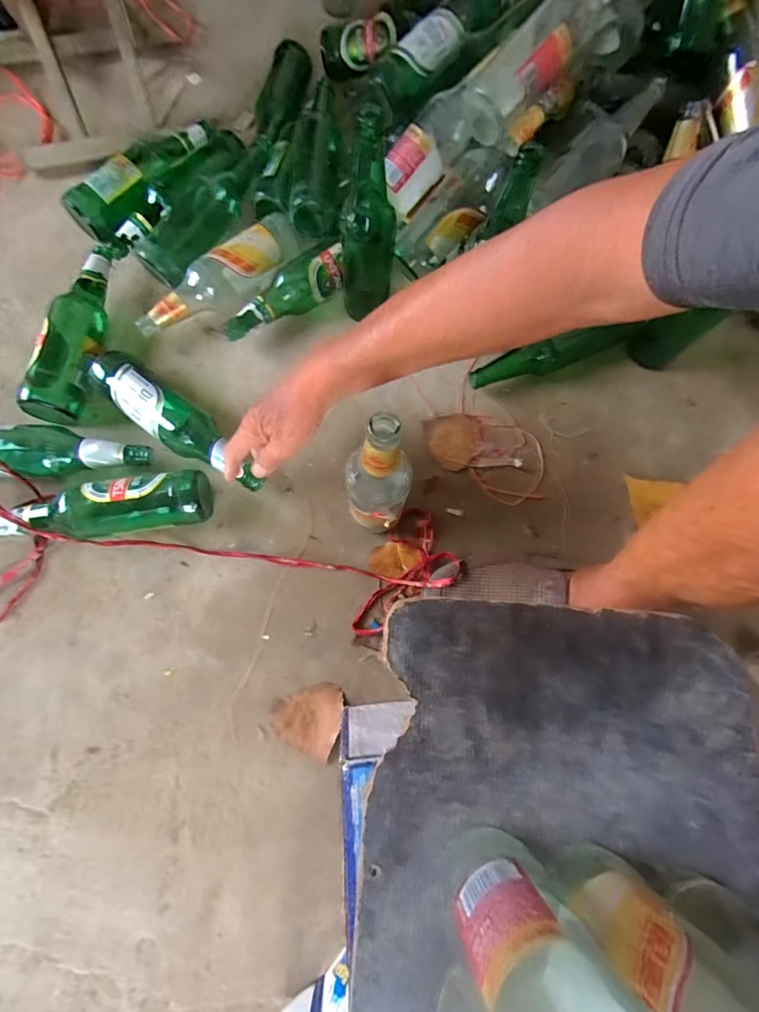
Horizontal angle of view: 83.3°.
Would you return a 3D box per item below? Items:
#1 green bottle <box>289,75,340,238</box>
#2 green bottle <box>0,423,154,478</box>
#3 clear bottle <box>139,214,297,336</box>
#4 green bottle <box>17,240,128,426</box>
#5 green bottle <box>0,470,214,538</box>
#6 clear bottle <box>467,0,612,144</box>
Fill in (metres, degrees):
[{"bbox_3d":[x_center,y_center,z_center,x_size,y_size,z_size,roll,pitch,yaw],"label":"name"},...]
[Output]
[{"bbox_3d":[-0.096,-0.530,0.623,0.066,0.064,0.259,-2,76,-3],"label":"green bottle"},{"bbox_3d":[-0.430,-0.068,0.543,0.281,0.058,0.068,0,75,-1],"label":"green bottle"},{"bbox_3d":[-0.230,-0.326,0.620,0.261,0.065,0.061,-38,79,-10],"label":"clear bottle"},{"bbox_3d":[-0.412,-0.250,0.593,0.067,0.068,0.286,4,75,0],"label":"green bottle"},{"bbox_3d":[-0.345,0.001,0.526,0.267,0.066,0.077,-5,76,-4],"label":"green bottle"},{"bbox_3d":[0.211,-0.567,0.508,0.083,0.084,0.270,45,95,10],"label":"clear bottle"}]

